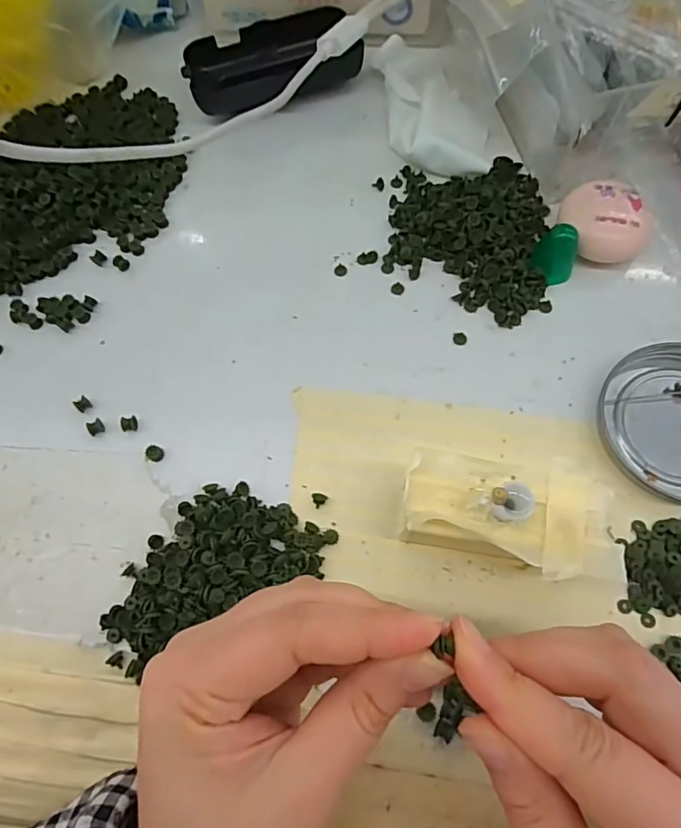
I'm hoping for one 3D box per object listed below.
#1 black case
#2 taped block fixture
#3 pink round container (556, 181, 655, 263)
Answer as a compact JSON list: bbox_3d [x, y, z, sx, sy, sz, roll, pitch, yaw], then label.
[{"bbox_3d":[-0.046,-0.231,0.342,0.107,0.030,0.051,-18,70,-4],"label":"black case"},{"bbox_3d":[0.068,0.044,0.224,0.084,0.044,0.047,5,70,5],"label":"taped block fixture"},{"bbox_3d":[0.141,-0.104,0.284,0.042,0.019,0.042,-1,69,2],"label":"pink round container"}]

